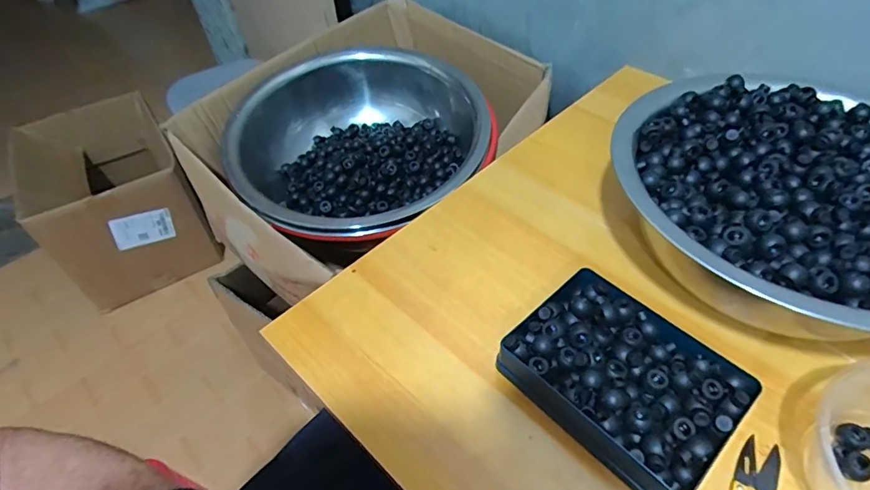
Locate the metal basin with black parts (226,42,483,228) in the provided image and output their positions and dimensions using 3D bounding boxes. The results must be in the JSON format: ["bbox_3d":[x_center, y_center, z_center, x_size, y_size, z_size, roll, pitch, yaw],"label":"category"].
[{"bbox_3d":[-0.101,-0.139,0.639,0.319,0.097,0.325,-1,49,1],"label":"metal basin with black parts"}]

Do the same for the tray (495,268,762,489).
[{"bbox_3d":[0.131,0.093,0.340,0.112,0.036,0.143,-37,55,-27],"label":"tray"}]

